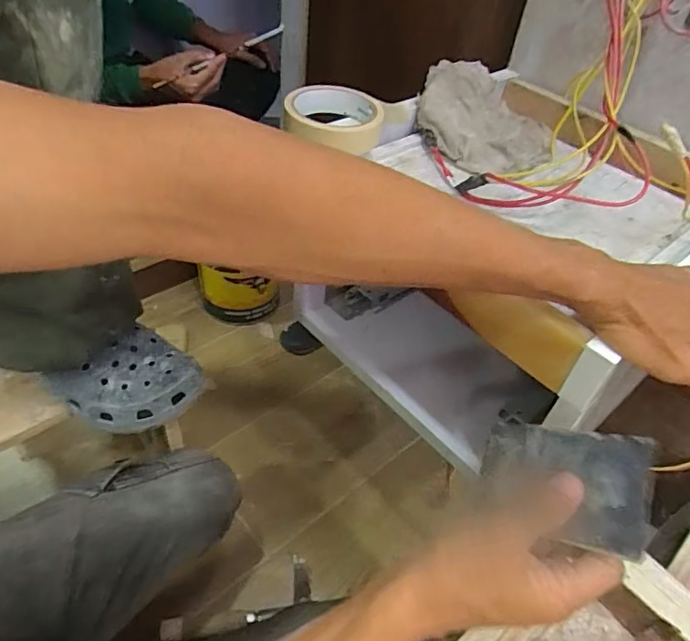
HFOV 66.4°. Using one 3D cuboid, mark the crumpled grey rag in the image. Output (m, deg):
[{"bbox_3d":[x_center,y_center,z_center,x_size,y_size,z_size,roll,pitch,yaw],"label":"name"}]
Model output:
[{"bbox_3d":[0.157,-0.236,0.597,0.154,0.050,0.197,6,44,-2],"label":"crumpled grey rag"}]

